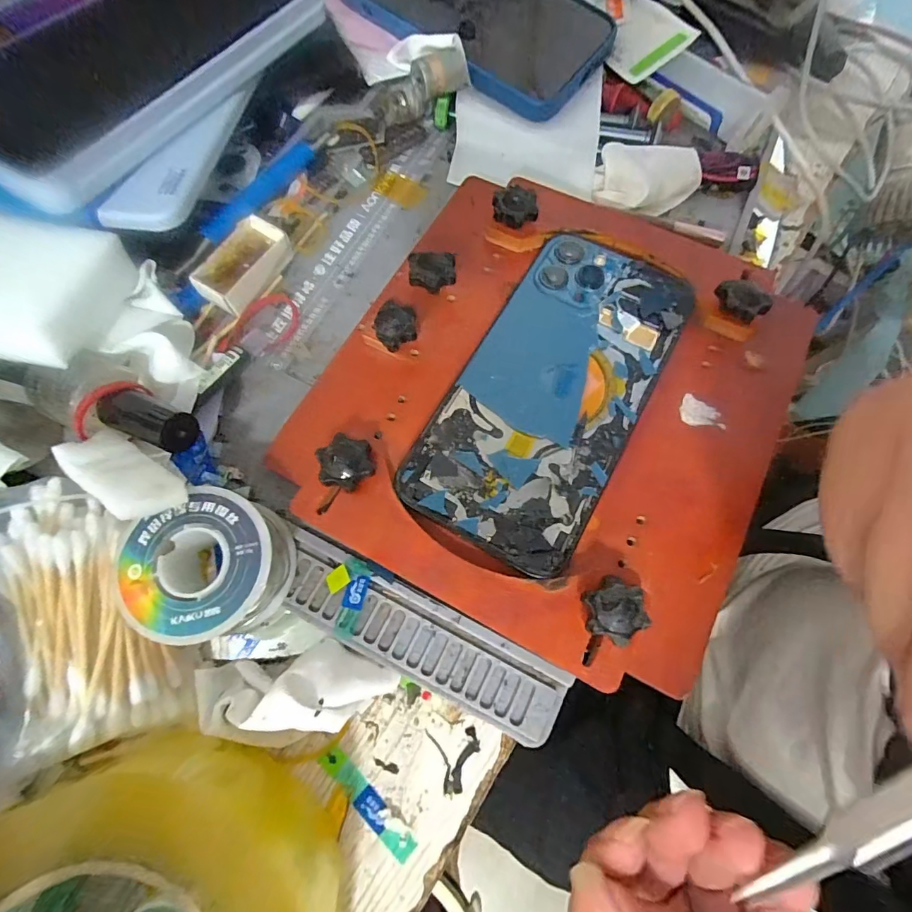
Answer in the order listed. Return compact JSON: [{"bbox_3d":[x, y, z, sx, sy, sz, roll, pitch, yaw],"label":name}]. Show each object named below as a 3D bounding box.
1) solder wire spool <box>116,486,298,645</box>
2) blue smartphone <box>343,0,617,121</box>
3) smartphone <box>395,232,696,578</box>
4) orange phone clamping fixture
[{"bbox_3d":[-0.093,0.042,0.175,0.050,0.032,0.051,0,73,0],"label":"solder wire spool"},{"bbox_3d":[0.012,-0.268,0.268,0.159,0.017,0.078,37,77,10],"label":"blue smartphone"},{"bbox_3d":[0.044,-0.033,0.203,0.075,0.006,0.160,28,76,8],"label":"smartphone"},{"bbox_3d":[0.039,-0.034,0.207,0.201,0.032,0.208,27,75,8],"label":"orange phone clamping fixture"}]

